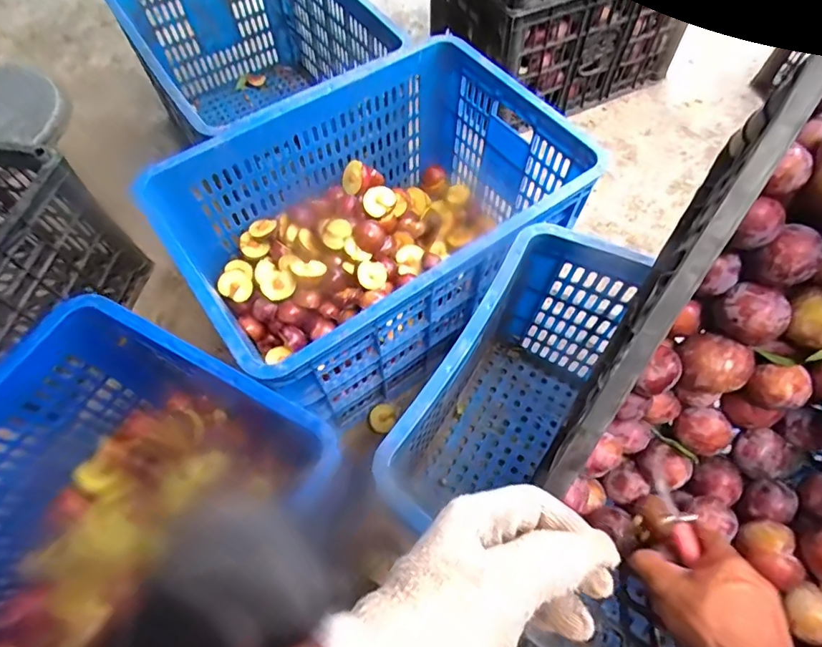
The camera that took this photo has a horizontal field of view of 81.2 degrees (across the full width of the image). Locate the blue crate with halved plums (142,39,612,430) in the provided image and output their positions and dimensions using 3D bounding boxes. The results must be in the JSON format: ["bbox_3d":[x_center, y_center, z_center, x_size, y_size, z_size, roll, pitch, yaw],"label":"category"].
[{"bbox_3d":[-0.050,-0.142,0.753,0.549,0.263,0.380,-33,64,-19],"label":"blue crate with halved plums"}]

